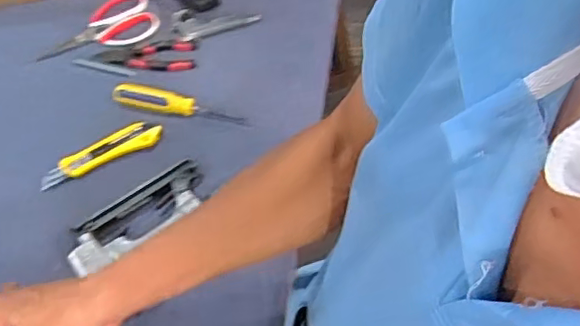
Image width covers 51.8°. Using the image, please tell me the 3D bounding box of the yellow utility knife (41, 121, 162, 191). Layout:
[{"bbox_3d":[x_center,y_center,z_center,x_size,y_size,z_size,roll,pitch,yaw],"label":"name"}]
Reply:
[{"bbox_3d":[-0.260,-0.014,0.817,0.172,0.017,0.044,-26,61,-11],"label":"yellow utility knife"}]

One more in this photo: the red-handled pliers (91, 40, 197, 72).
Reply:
[{"bbox_3d":[-0.219,-0.158,0.897,0.153,0.009,0.057,-3,59,2],"label":"red-handled pliers"}]

